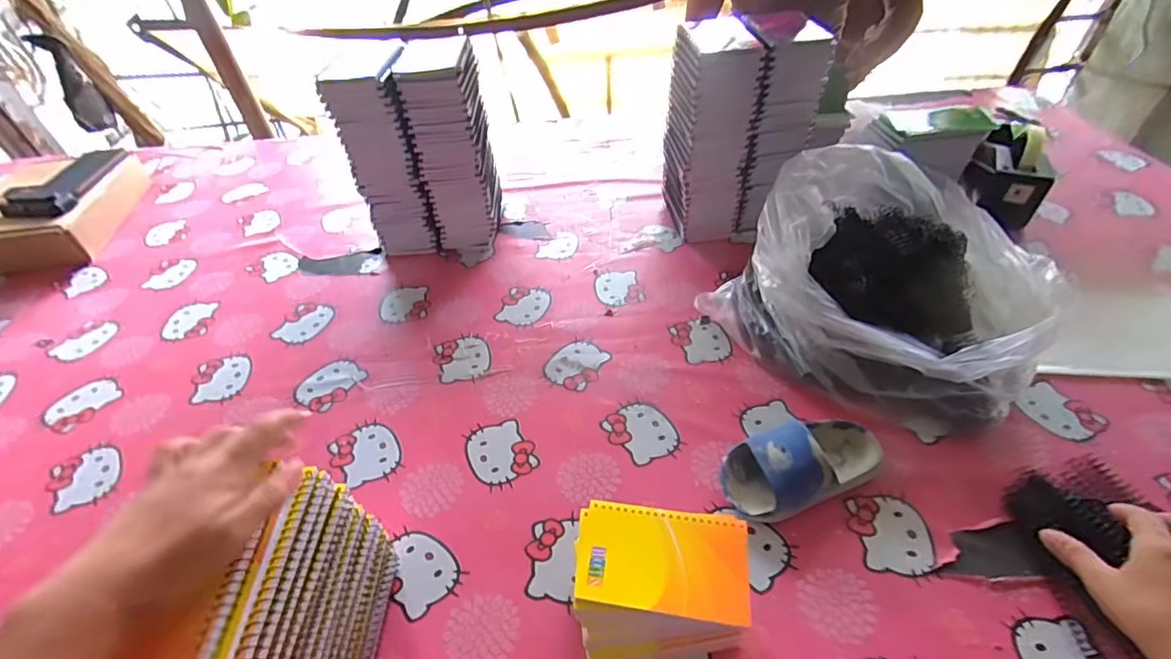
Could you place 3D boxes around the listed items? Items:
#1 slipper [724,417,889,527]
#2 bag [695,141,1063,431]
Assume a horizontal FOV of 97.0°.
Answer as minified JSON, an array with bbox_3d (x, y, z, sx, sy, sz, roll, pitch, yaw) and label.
[{"bbox_3d":[0.226,0.135,0.533,0.171,0.063,0.084,-16,46,-13],"label":"slipper"},{"bbox_3d":[0.381,-0.065,0.643,0.323,0.178,0.336,-30,51,-25],"label":"bag"}]

